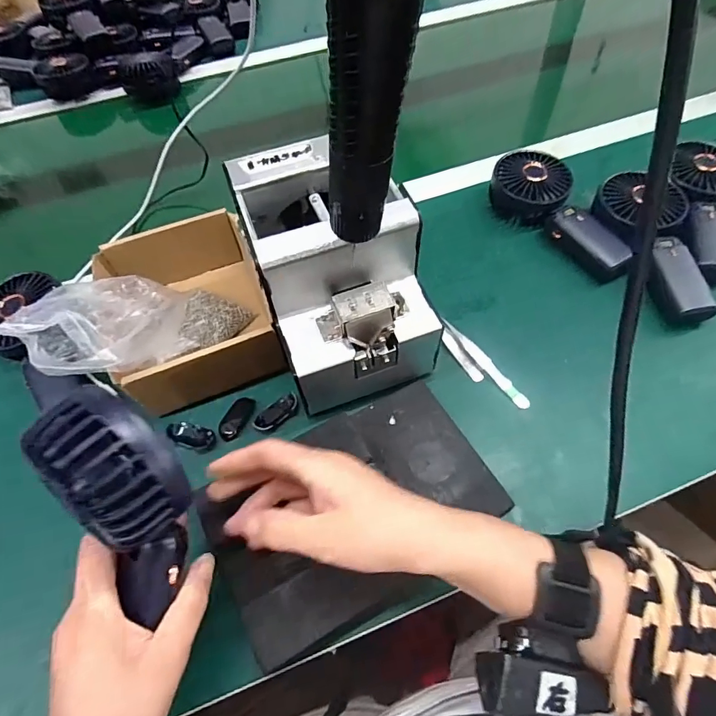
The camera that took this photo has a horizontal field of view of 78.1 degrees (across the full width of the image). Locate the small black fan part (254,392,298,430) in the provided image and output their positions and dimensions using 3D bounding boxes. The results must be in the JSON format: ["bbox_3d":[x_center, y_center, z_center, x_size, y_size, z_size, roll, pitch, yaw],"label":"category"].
[{"bbox_3d":[-0.073,0.047,0.394,0.044,0.004,0.021,-39,65,-20],"label":"small black fan part"}]

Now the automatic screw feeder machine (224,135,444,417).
[{"bbox_3d":[-0.017,-0.071,0.384,0.126,0.150,0.168,-18,60,-9],"label":"automatic screw feeder machine"}]

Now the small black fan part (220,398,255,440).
[{"bbox_3d":[-0.108,0.053,0.395,0.020,0.007,0.043,19,61,12],"label":"small black fan part"}]

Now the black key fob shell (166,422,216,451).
[{"bbox_3d":[-0.145,0.068,0.385,0.040,0.011,0.022,11,59,8],"label":"black key fob shell"}]

